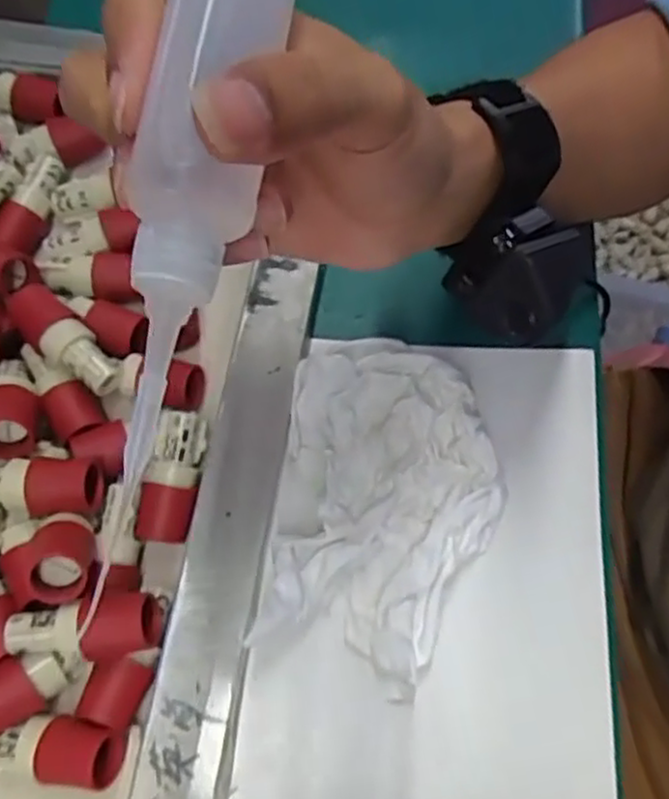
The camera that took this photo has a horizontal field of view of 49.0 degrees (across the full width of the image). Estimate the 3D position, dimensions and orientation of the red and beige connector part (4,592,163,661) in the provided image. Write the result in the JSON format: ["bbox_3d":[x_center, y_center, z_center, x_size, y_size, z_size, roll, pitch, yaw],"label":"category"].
[{"bbox_3d":[-0.089,0.083,0.266,0.055,0.021,0.020,-4,69,-2],"label":"red and beige connector part"}]

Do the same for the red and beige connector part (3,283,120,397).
[{"bbox_3d":[-0.113,-0.025,0.310,0.057,0.020,0.021,42,74,14],"label":"red and beige connector part"}]

